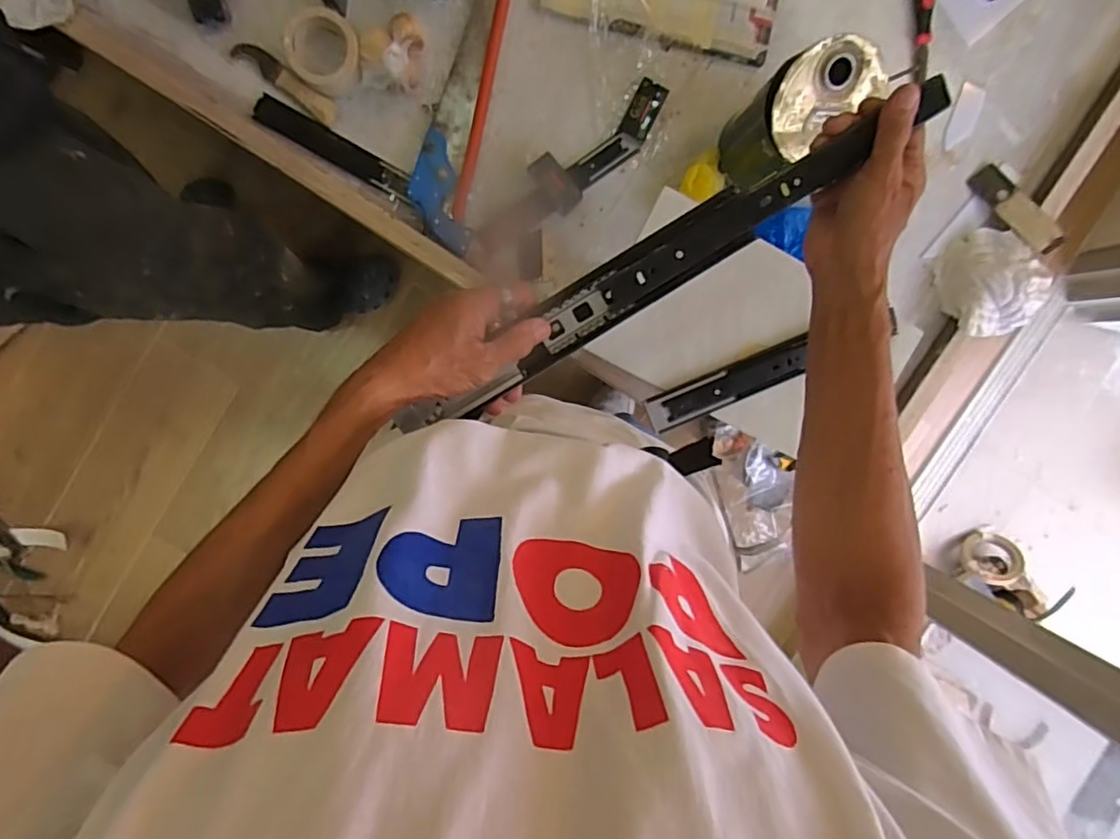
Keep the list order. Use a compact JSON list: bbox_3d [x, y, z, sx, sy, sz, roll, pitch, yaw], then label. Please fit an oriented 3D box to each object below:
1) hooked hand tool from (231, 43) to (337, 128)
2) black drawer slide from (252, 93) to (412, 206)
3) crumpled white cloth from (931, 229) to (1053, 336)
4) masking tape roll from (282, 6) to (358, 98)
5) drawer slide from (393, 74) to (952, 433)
[{"bbox_3d":[-0.428,-0.531,0.933,0.182,0.013,0.036,36,90,-4],"label":"hooked hand tool"},{"bbox_3d":[-0.354,-0.430,0.951,0.268,0.011,0.046,28,94,-7],"label":"black drawer slide"},{"bbox_3d":[0.720,-0.231,1.007,0.142,0.080,0.171,-16,98,-2],"label":"crumpled white cloth"},{"bbox_3d":[-0.365,-0.567,0.921,0.104,0.041,0.113,0,97,-4],"label":"masking tape roll"},{"bbox_3d":[0.076,-0.115,0.435,0.444,0.018,0.034,-33,94,3],"label":"drawer slide"}]

